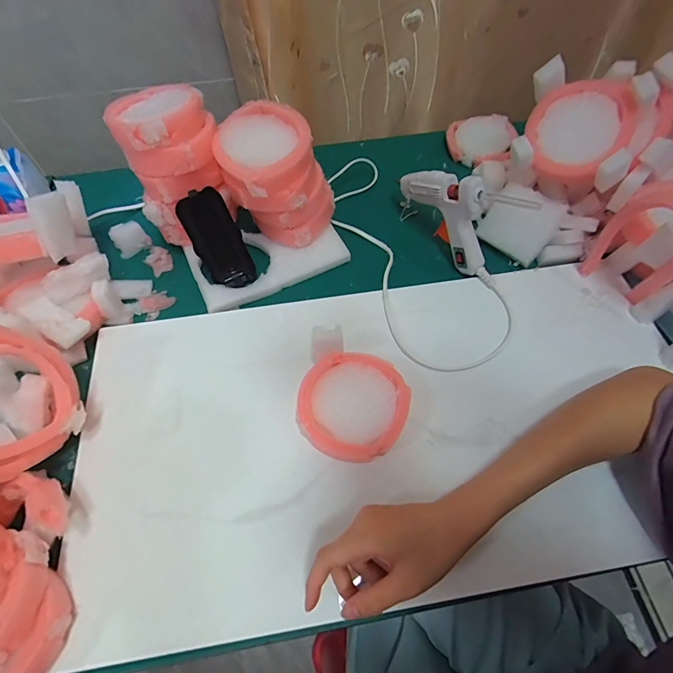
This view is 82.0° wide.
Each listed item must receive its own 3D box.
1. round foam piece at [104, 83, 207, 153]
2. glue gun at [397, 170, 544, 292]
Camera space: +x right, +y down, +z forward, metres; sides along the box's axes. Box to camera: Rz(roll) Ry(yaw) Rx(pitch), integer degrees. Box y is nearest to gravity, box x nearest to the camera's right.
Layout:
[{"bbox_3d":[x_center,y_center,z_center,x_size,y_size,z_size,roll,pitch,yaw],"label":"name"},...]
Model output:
[{"bbox_3d":[-0.185,-0.225,0.390,0.083,0.029,0.088,0,60,1],"label":"round foam piece"},{"bbox_3d":[0.132,-0.143,0.432,0.026,0.103,0.159,-33,64,-17],"label":"glue gun"}]

